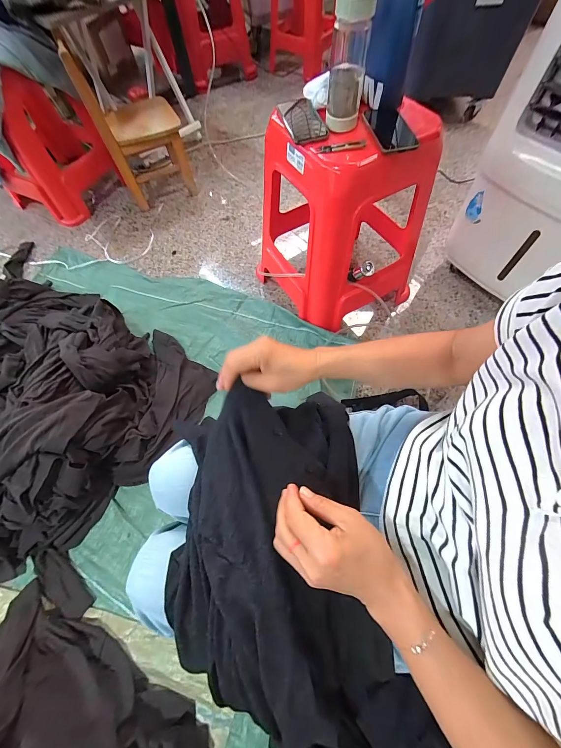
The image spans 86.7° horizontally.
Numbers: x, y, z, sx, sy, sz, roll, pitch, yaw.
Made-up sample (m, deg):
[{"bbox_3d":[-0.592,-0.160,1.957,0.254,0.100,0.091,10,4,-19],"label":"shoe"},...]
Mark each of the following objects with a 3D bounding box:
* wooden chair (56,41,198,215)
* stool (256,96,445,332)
[{"bbox_3d":[-0.544,-0.947,1.179,0.292,0.491,0.285,-14,64,-5],"label":"wooden chair"},{"bbox_3d":[0.168,-0.460,0.847,0.421,0.439,0.417,-29,66,-12],"label":"stool"}]

